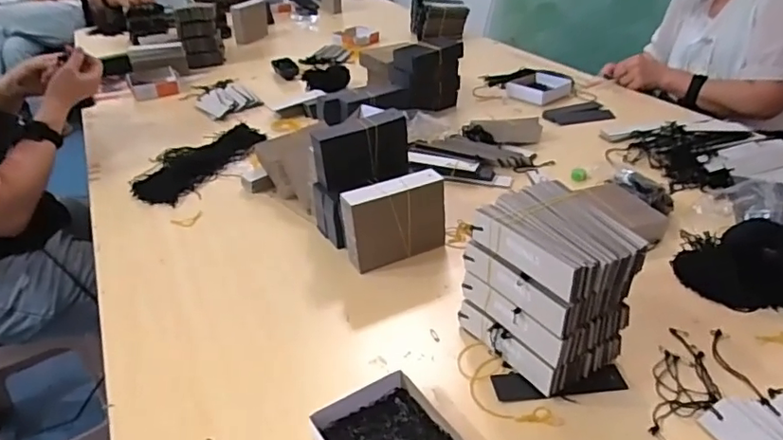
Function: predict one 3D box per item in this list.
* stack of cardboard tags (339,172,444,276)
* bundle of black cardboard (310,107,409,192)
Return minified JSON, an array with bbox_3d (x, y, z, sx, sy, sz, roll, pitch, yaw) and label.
[{"bbox_3d":[0.005,0.002,0.690,0.128,0.102,0.033,-17,35,-24],"label":"stack of cardboard tags"},{"bbox_3d":[-0.038,-0.091,0.731,0.130,0.081,0.032,-19,36,-27],"label":"bundle of black cardboard"}]

